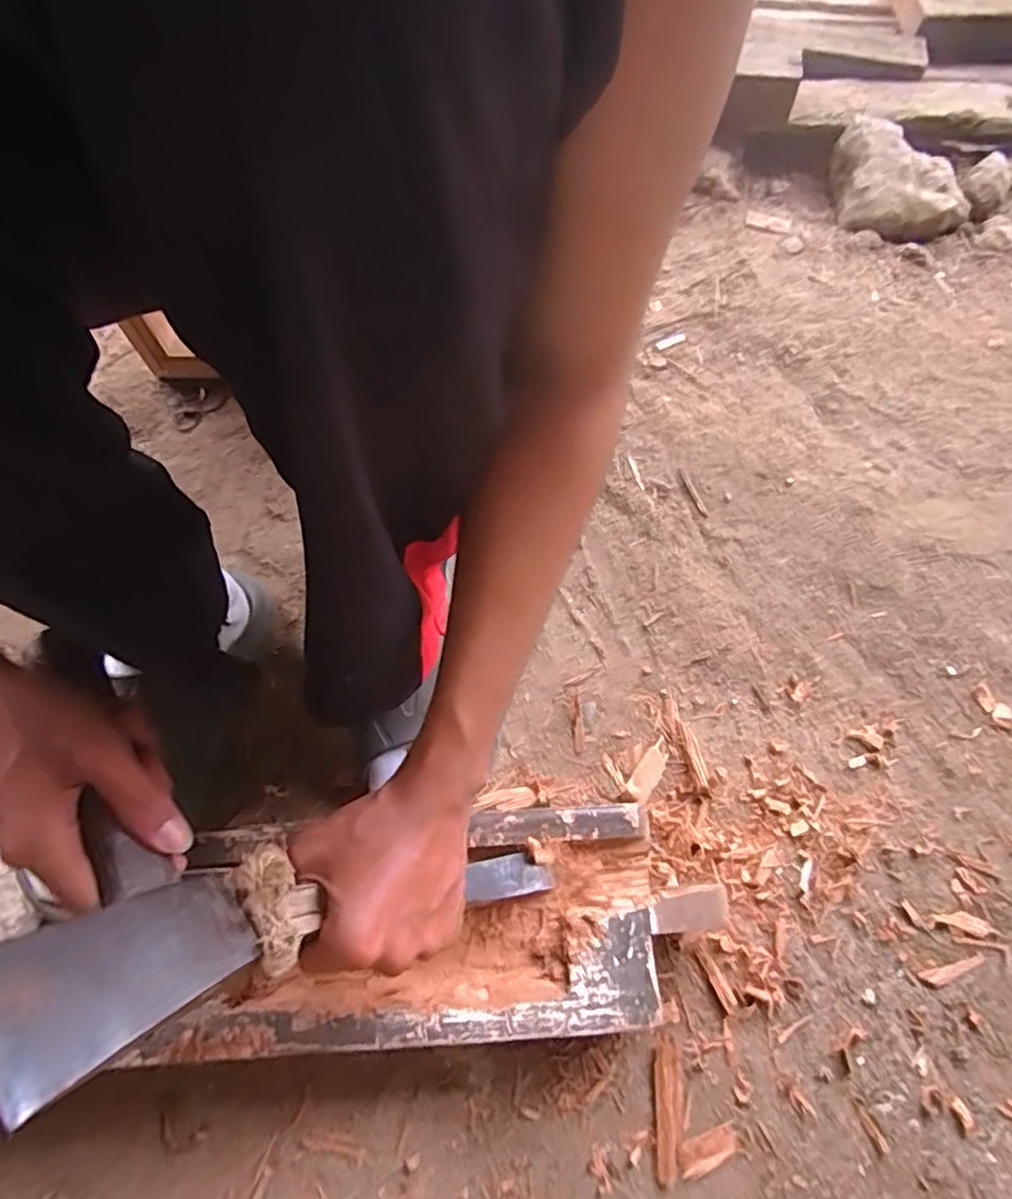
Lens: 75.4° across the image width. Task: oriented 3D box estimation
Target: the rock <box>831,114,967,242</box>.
[{"bbox_3d":[0.474,-0.497,0.776,0.150,0.061,0.136,0,66,2],"label":"rock"}]

